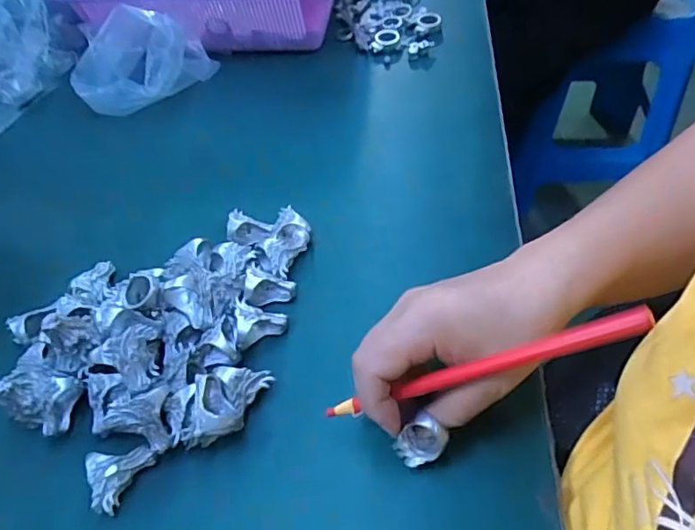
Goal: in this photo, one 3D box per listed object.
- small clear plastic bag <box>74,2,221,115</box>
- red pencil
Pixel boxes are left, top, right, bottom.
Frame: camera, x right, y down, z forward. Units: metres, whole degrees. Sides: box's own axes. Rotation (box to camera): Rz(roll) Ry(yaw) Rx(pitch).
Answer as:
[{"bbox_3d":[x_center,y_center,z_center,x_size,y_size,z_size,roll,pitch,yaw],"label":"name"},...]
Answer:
[{"bbox_3d":[-0.201,-0.199,0.522,0.132,0.085,0.079,-13,53,-4],"label":"small clear plastic bag"},{"bbox_3d":[0.060,0.052,0.265,0.169,0.008,0.009,-24,48,26],"label":"red pencil"}]

